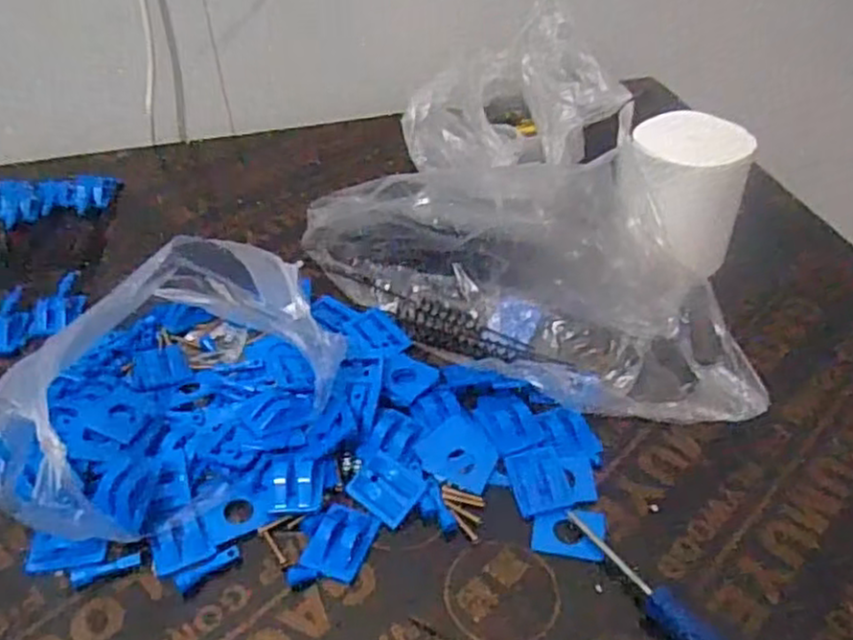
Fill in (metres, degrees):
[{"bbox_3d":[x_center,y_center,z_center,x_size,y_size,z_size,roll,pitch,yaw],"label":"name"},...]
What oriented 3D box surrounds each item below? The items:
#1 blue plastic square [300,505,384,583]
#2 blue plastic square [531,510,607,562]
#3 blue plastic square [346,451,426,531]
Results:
[{"bbox_3d":[-0.050,0.130,0.431,0.034,0.006,0.041,16,44,19],"label":"blue plastic square"},{"bbox_3d":[0.085,0.126,0.434,0.042,0.008,0.030,6,42,9],"label":"blue plastic square"},{"bbox_3d":[-0.025,0.104,0.455,0.041,0.005,0.038,24,48,26],"label":"blue plastic square"}]

